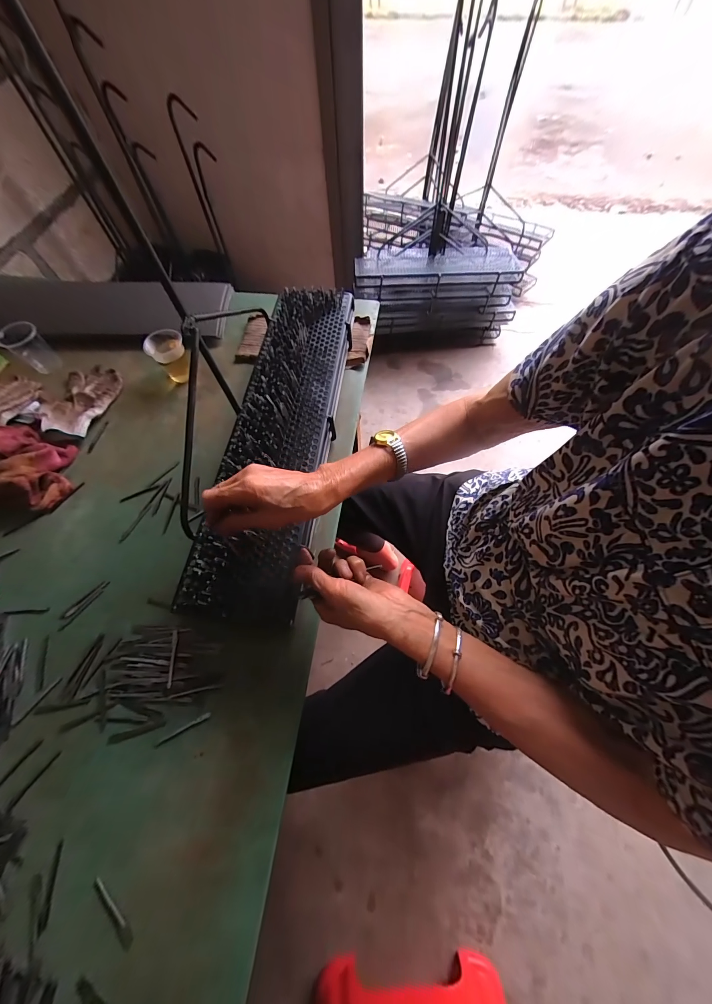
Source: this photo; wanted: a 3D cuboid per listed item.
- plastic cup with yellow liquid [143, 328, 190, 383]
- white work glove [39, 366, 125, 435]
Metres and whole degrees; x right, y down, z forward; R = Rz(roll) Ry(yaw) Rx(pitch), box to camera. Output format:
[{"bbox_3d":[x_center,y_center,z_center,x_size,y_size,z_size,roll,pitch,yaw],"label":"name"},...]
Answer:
[{"bbox_3d":[-0.351,-0.278,0.610,0.065,0.075,0.060,-1,64,1],"label":"plastic cup with yellow liquid"},{"bbox_3d":[-0.518,-0.193,0.598,0.117,0.028,0.162,10,65,6],"label":"white work glove"}]

